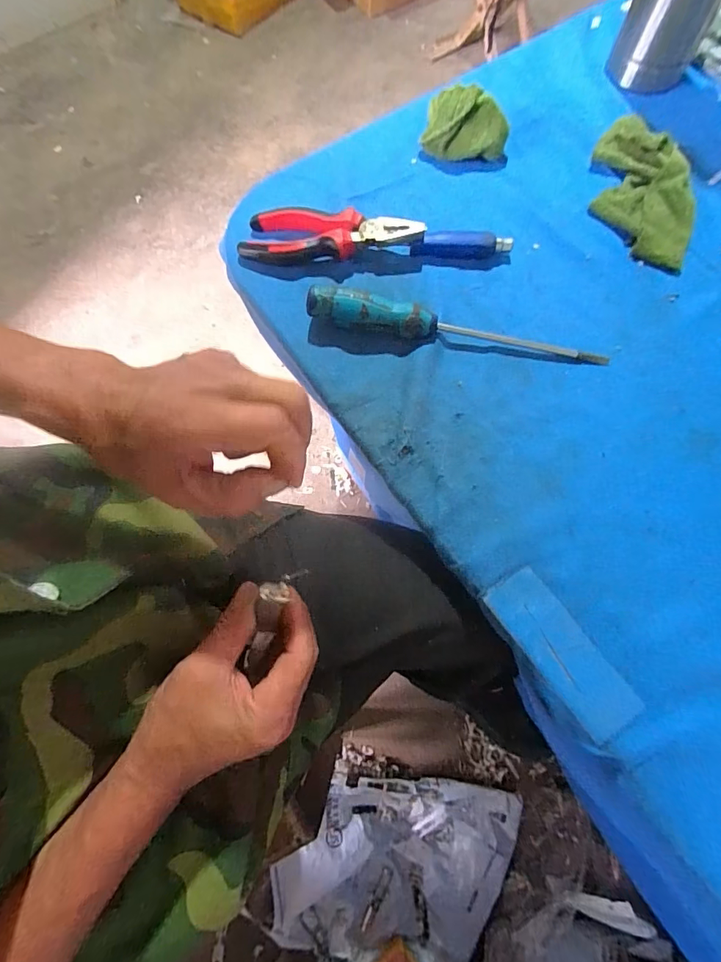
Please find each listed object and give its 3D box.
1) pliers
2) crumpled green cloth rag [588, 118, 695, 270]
[{"bbox_3d":[-0.028,-0.224,0.397,0.160,0.027,0.045,2,72,1],"label":"pliers"},{"bbox_3d":[0.264,-0.274,0.409,0.081,0.027,0.156,10,73,4],"label":"crumpled green cloth rag"}]

